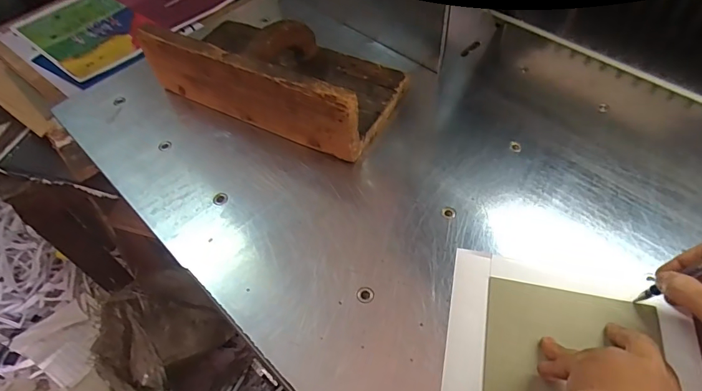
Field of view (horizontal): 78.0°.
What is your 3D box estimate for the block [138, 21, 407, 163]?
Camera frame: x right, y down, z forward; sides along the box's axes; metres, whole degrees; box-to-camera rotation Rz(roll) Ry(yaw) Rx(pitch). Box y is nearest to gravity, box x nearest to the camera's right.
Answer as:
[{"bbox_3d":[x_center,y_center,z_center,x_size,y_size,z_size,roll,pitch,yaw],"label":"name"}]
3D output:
[{"bbox_3d":[-0.093,-0.173,0.578,0.301,0.111,0.152,20,58,19],"label":"block"}]

